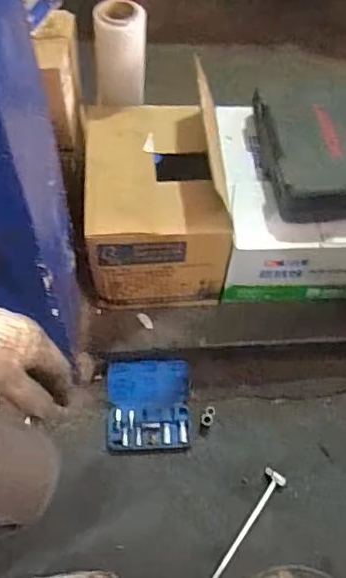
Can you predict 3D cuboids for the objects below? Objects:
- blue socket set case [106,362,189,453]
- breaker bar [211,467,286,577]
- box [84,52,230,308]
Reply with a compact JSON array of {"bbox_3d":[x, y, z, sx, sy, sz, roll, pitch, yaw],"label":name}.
[{"bbox_3d":[-0.064,0.301,1.428,0.208,0.098,0.207,0,59,-2],"label":"blue socket set case"},{"bbox_3d":[0.125,0.624,1.280,0.047,0.023,0.479,30,63,16],"label":"breaker bar"},{"bbox_3d":[-0.048,-0.217,1.401,0.309,0.355,0.427,-3,59,-3],"label":"box"}]

